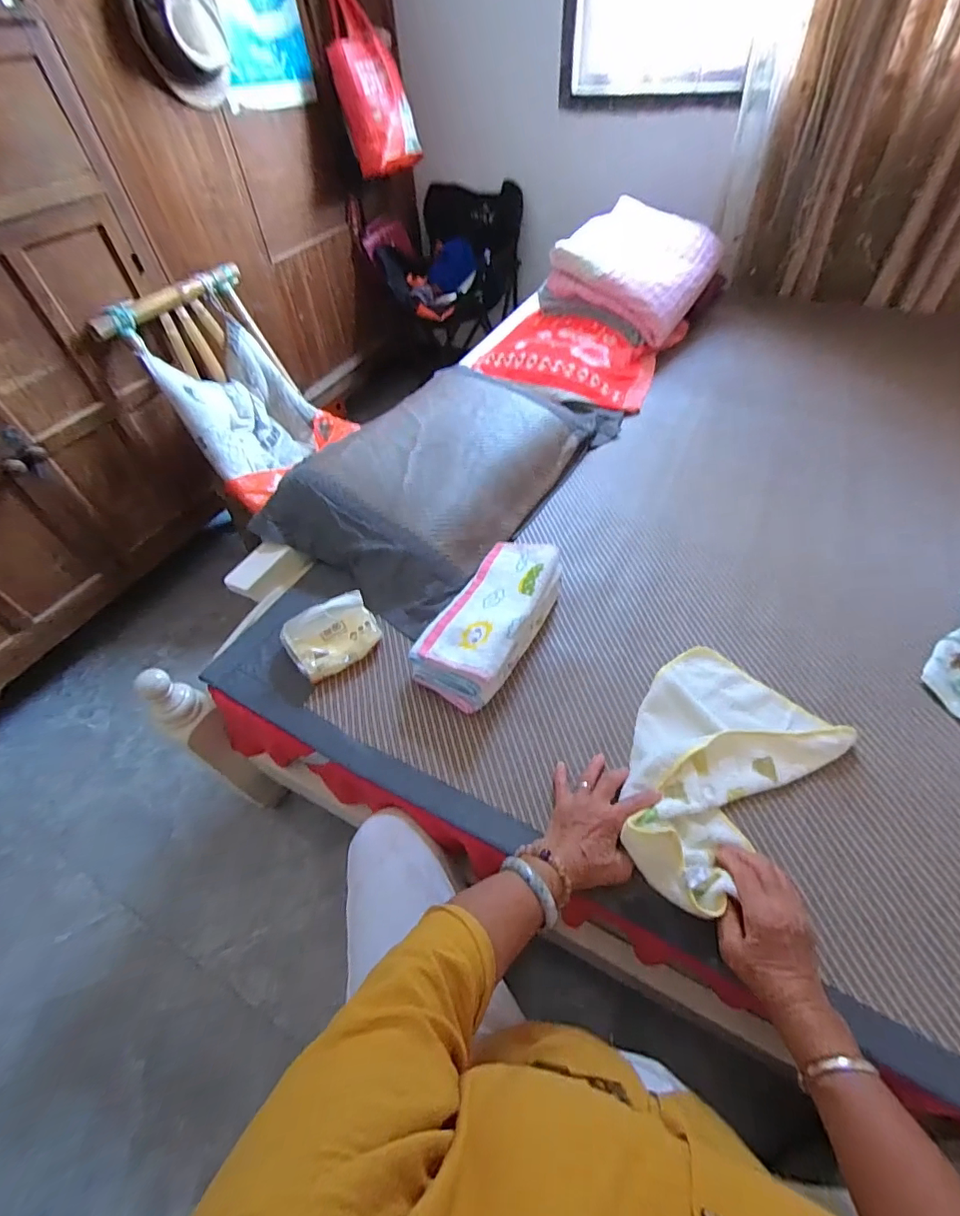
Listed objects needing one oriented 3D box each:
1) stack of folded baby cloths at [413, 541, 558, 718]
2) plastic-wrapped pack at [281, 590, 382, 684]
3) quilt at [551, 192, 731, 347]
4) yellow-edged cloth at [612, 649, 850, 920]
[{"bbox_3d":[0.018,0.014,0.701,0.123,0.087,0.260,26,58,21],"label":"stack of folded baby cloths"},{"bbox_3d":[-0.214,0.045,0.708,0.125,0.062,0.094,-28,56,-18],"label":"plastic-wrapped pack"},{"bbox_3d":[0.419,-0.920,1.295,0.342,0.159,0.443,27,58,23],"label":"quilt"},{"bbox_3d":[0.279,0.176,0.589,0.315,0.054,0.205,-34,58,-22],"label":"yellow-edged cloth"}]

